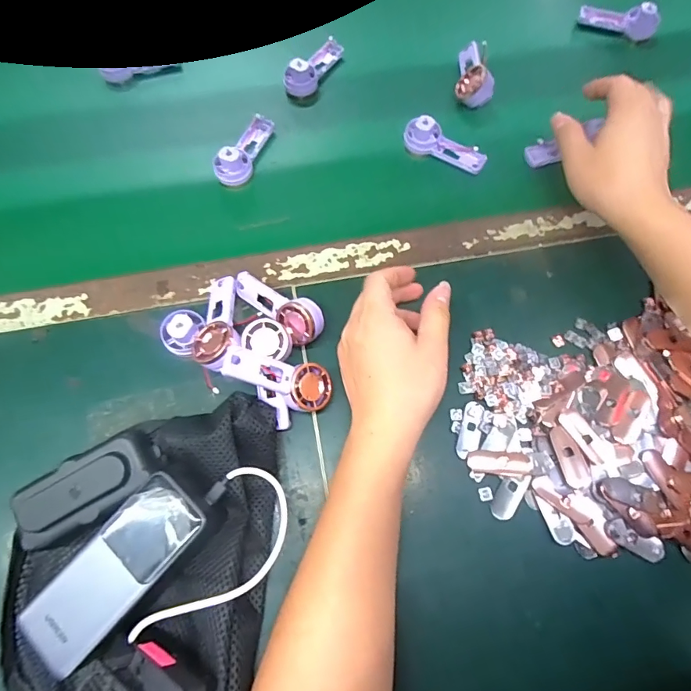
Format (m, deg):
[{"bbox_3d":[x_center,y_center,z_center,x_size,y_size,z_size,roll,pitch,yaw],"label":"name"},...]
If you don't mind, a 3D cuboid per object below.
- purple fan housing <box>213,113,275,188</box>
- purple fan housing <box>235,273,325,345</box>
[{"bbox_3d":[-0.108,-0.218,0.475,0.032,0.031,0.094,23,72,8],"label":"purple fan housing"},{"bbox_3d":[-0.059,-0.038,0.400,0.095,0.038,0.035,42,75,13],"label":"purple fan housing"}]

